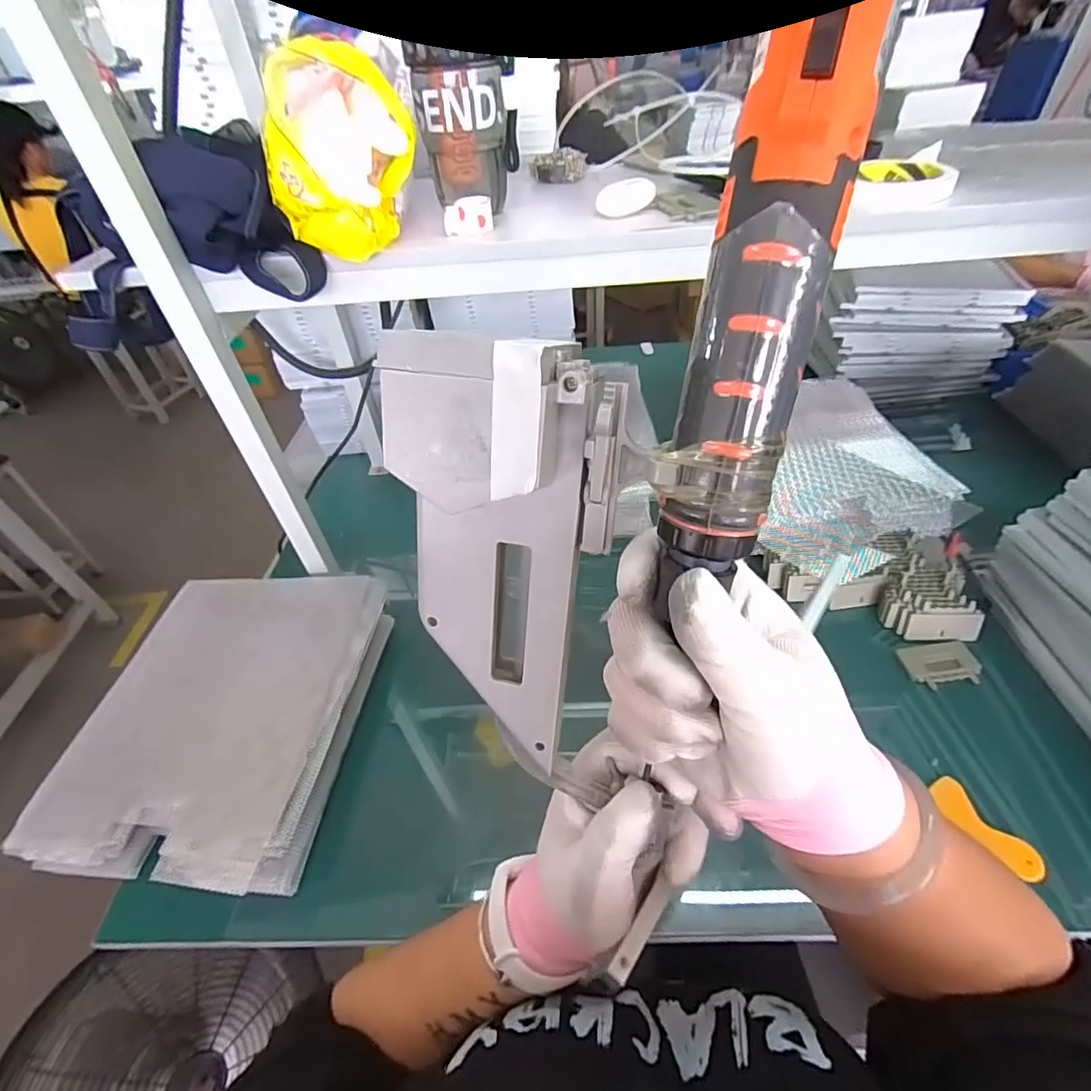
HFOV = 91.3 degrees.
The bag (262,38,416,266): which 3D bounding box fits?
[{"bbox_3d":[-0.174,-0.329,0.452,0.112,0.133,0.093,-25,48,-18],"label":"bag"}]

